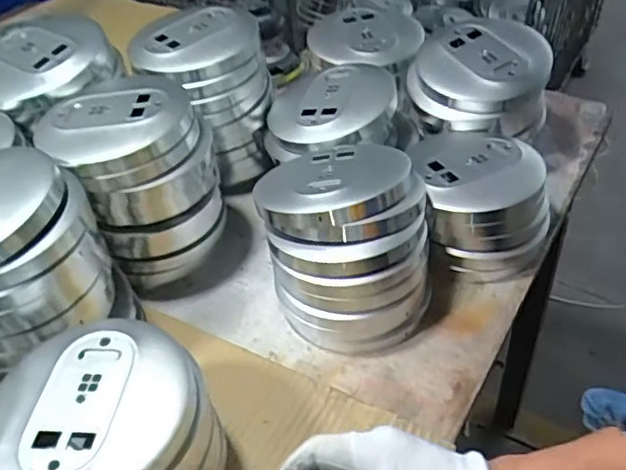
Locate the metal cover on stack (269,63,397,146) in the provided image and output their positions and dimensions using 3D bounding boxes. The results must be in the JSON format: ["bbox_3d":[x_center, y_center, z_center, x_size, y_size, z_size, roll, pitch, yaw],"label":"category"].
[{"bbox_3d":[0.014,-0.136,0.653,0.130,0.037,0.128,13,47,19],"label":"metal cover on stack"}]

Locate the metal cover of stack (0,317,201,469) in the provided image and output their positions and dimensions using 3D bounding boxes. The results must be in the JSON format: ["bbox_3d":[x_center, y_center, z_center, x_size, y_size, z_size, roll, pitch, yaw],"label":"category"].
[{"bbox_3d":[-0.144,0.113,0.403,0.134,0.019,0.129,-27,49,-21],"label":"metal cover of stack"}]

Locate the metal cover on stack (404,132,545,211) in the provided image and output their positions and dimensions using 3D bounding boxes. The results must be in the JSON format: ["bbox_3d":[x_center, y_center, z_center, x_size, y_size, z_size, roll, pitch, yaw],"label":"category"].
[{"bbox_3d":[0.157,-0.065,0.592,0.120,0.021,0.134,-2,44,5],"label":"metal cover on stack"}]

